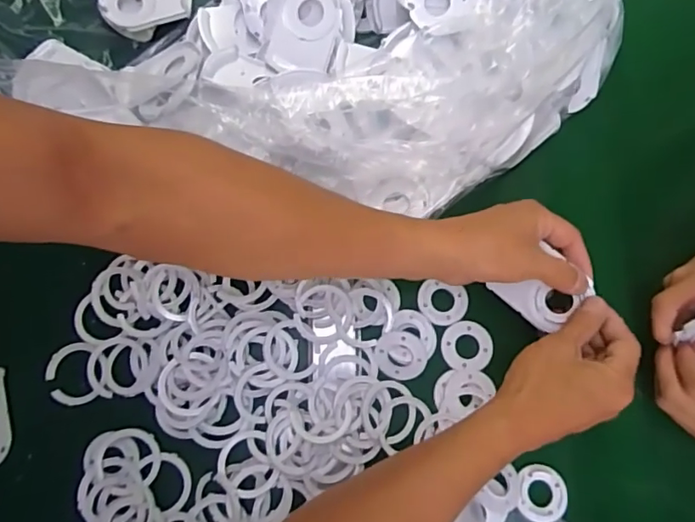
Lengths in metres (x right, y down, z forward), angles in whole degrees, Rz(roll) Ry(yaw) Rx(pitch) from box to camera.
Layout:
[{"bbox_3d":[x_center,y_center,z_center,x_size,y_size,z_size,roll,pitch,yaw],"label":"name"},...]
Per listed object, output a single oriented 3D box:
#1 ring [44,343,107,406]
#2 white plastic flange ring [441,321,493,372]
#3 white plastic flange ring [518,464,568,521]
[{"bbox_3d":[-0.232,0.096,0.446,0.047,0.006,0.052,17,78,3],"label":"ring"},{"bbox_3d":[0.105,0.074,0.458,0.044,0.004,0.042,0,77,-1],"label":"white plastic flange ring"},{"bbox_3d":[0.161,0.193,0.434,0.041,0.009,0.043,0,77,-1],"label":"white plastic flange ring"}]

